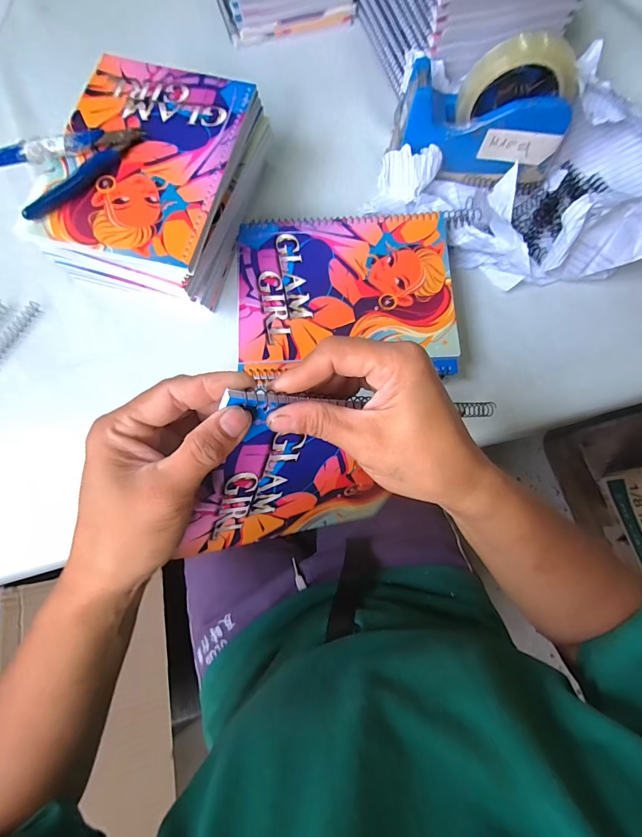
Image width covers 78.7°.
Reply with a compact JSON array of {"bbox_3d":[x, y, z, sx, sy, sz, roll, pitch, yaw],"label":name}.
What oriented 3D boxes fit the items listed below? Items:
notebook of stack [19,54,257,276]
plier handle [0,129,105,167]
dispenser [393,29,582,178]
[{"bbox_3d":[-0.152,-0.222,0.335,0.144,0.010,0.197,14,76,3],"label":"notebook of stack"},{"bbox_3d":[-0.227,-0.222,0.320,0.094,0.014,0.018,-13,76,-4],"label":"plier handle"},{"bbox_3d":[0.156,-0.293,0.382,0.159,0.109,0.059,7,75,1],"label":"dispenser"}]

